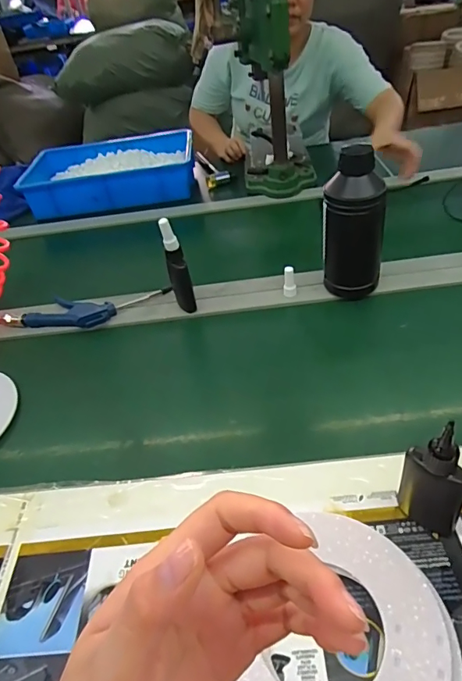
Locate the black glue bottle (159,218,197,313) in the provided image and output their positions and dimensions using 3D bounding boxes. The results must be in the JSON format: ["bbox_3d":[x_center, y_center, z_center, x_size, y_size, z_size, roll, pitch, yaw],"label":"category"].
[{"bbox_3d":[-0.080,-0.109,0.712,0.033,0.165,0.027,-11,41,-2],"label":"black glue bottle"}]

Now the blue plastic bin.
[{"bbox_3d":[-0.296,-0.415,1.147,0.411,0.080,0.288,-15,41,-6],"label":"blue plastic bin"}]

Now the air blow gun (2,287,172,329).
[{"bbox_3d":[-0.240,-0.047,0.769,0.282,0.026,0.079,-15,41,-6],"label":"air blow gun"}]

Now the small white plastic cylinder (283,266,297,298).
[{"bbox_3d":[0.096,-0.094,0.748,0.021,0.050,0.025,-1,41,9],"label":"small white plastic cylinder"}]

